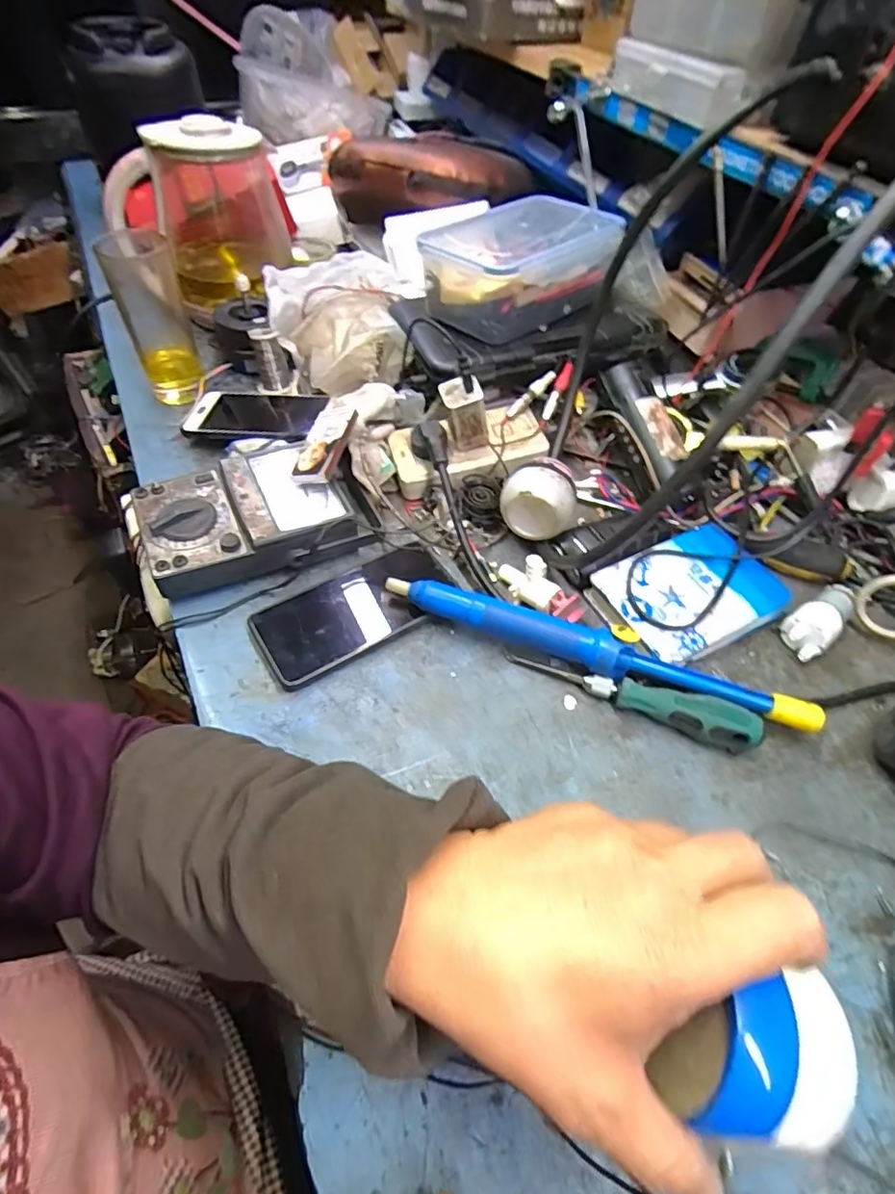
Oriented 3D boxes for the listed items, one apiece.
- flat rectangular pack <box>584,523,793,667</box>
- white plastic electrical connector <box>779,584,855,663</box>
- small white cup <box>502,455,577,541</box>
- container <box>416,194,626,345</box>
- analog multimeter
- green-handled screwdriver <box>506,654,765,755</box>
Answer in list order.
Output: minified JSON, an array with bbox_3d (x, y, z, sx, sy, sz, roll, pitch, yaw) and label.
[{"bbox_3d":[0.199,-0.002,0.473,0.148,0.022,0.099,-22,57,-18],"label":"flat rectangular pack"},{"bbox_3d":[0.309,0.021,0.471,0.081,0.030,0.036,-30,60,-25],"label":"white plastic electrical connector"},{"bbox_3d":[0.079,-0.087,0.492,0.061,0.051,0.050,7,52,2],"label":"small white cup"},{"bbox_3d":[0.073,-0.354,0.608,0.200,0.081,0.139,-33,61,-26],"label":"container"},{"bbox_3d":[-0.172,-0.067,0.492,0.169,0.049,0.123,-22,56,-20],"label":"analog multimeter"},{"bbox_3d":[0.134,0.074,0.416,0.177,0.032,0.030,16,52,9],"label":"green-handled screwdriver"}]

